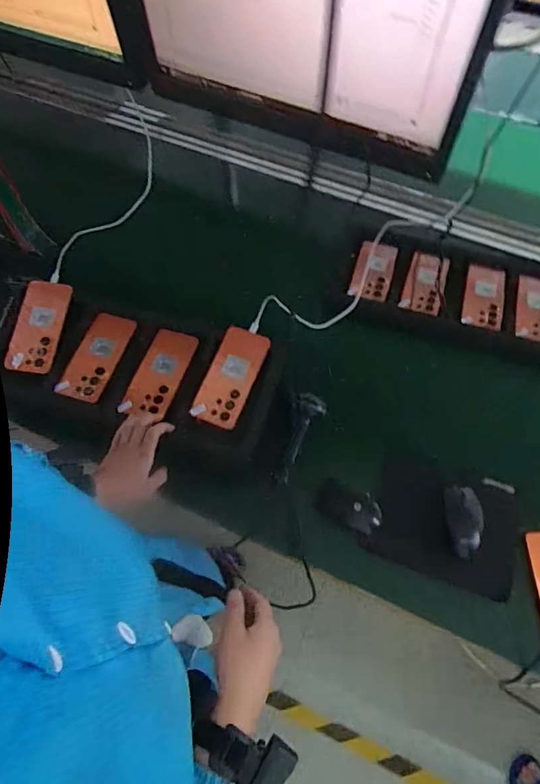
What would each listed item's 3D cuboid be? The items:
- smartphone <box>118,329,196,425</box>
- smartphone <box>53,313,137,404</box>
[{"bbox_3d":[-0.179,-0.032,0.798,0.077,0.014,0.166,19,66,10],"label":"smartphone"},{"bbox_3d":[-0.298,-0.063,0.825,0.078,0.012,0.170,15,63,8],"label":"smartphone"}]

